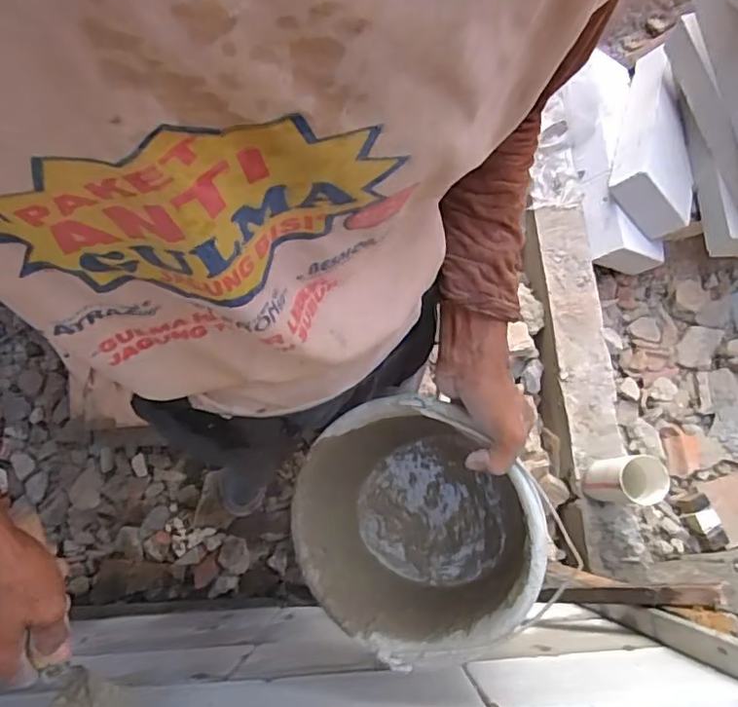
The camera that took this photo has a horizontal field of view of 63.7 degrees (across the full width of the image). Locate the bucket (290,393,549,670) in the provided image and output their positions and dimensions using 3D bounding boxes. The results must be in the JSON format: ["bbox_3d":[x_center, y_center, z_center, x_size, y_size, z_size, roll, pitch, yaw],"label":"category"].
[{"bbox_3d":[0.069,0.163,0.620,0.250,0.180,0.235,-1,88,30],"label":"bucket"}]

